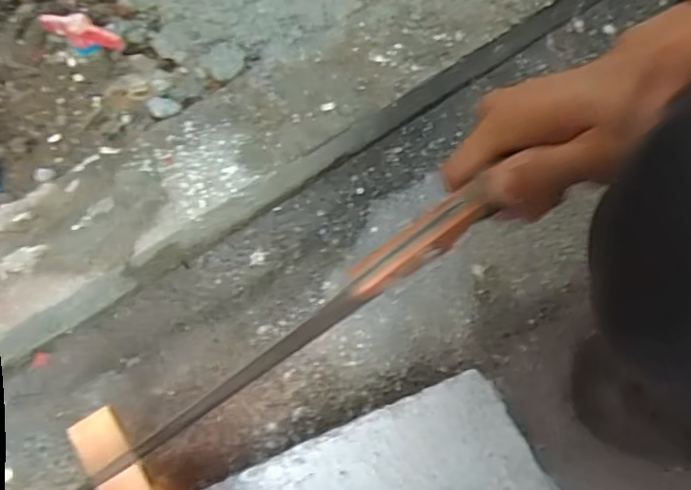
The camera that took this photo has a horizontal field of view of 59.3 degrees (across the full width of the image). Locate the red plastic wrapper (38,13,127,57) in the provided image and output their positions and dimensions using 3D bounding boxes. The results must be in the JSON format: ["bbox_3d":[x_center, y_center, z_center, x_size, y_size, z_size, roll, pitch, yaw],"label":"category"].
[{"bbox_3d":[-0.225,-0.179,0.513,0.064,0.028,0.021,19,67,3],"label":"red plastic wrapper"}]

